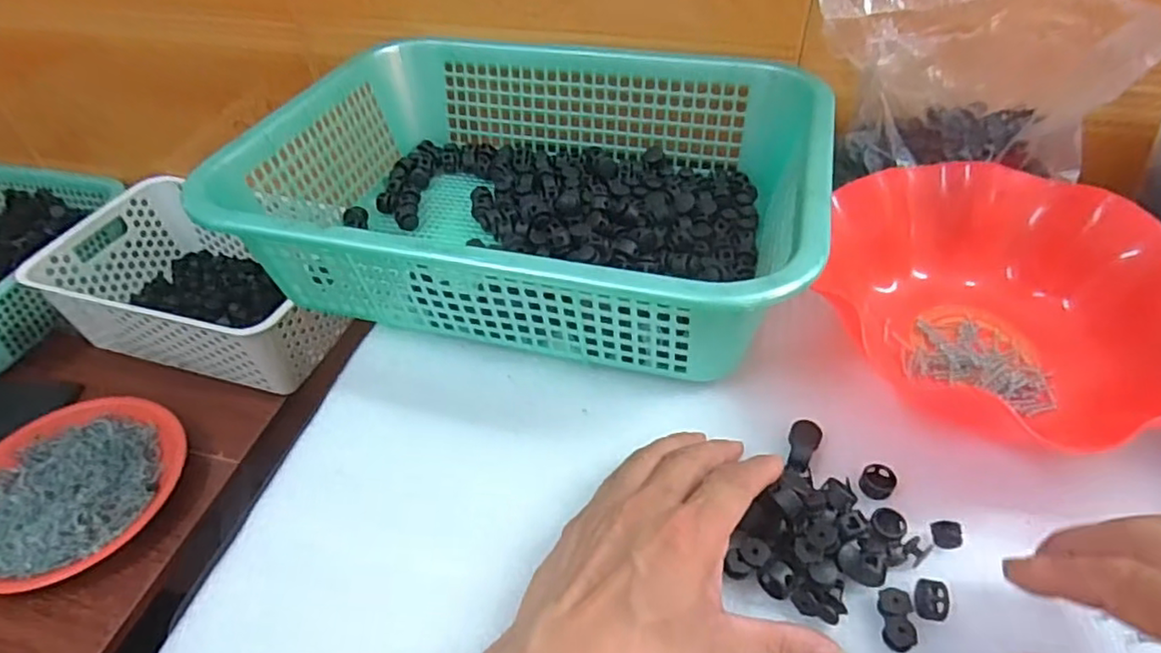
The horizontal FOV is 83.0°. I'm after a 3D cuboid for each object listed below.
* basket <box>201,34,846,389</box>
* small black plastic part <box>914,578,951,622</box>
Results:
[{"bbox_3d":[-0.031,-0.109,0.477,0.379,0.103,0.292,10,48,11],"label":"basket"},{"bbox_3d":[0.162,0.125,0.303,0.011,0.011,0.017,4,47,6],"label":"small black plastic part"}]

